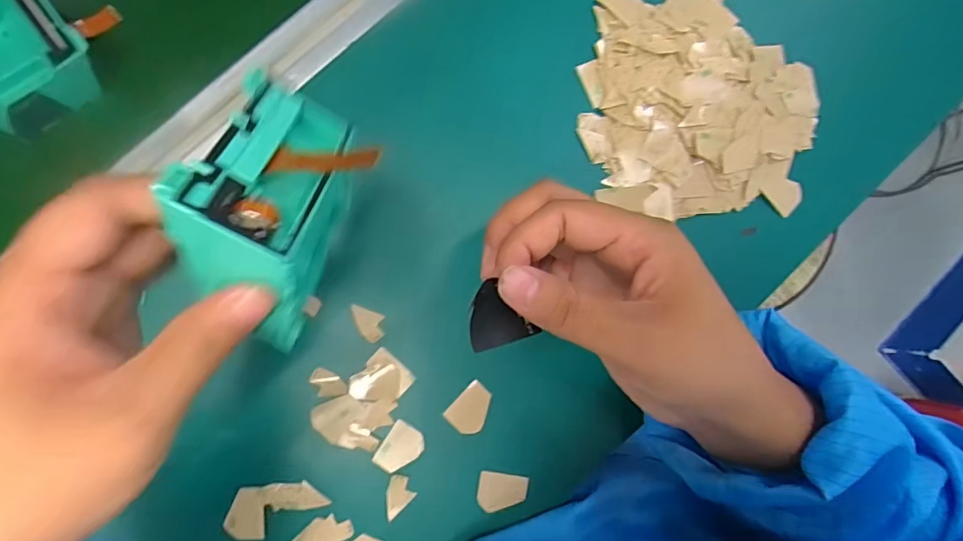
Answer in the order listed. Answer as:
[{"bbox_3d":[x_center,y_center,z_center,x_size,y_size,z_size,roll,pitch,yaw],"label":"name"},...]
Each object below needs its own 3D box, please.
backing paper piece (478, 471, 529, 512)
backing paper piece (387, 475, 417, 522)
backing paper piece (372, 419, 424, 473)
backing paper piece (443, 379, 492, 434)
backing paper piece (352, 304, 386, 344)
[{"bbox_3d":[0.013,0.137,0.316,0.030,0.004,0.022,8,80,-1],"label":"backing paper piece"},{"bbox_3d":[-0.049,0.138,0.310,0.017,0.004,0.027,16,86,-4],"label":"backing paper piece"},{"bbox_3d":[-0.049,0.109,0.312,0.022,0.004,0.029,35,85,-2],"label":"backing paper piece"},{"bbox_3d":[-0.006,0.086,0.317,0.023,0.004,0.030,43,85,-2],"label":"backing paper piece"},{"bbox_3d":[-0.070,0.033,0.315,0.023,0.004,0.018,20,86,-3],"label":"backing paper piece"}]

